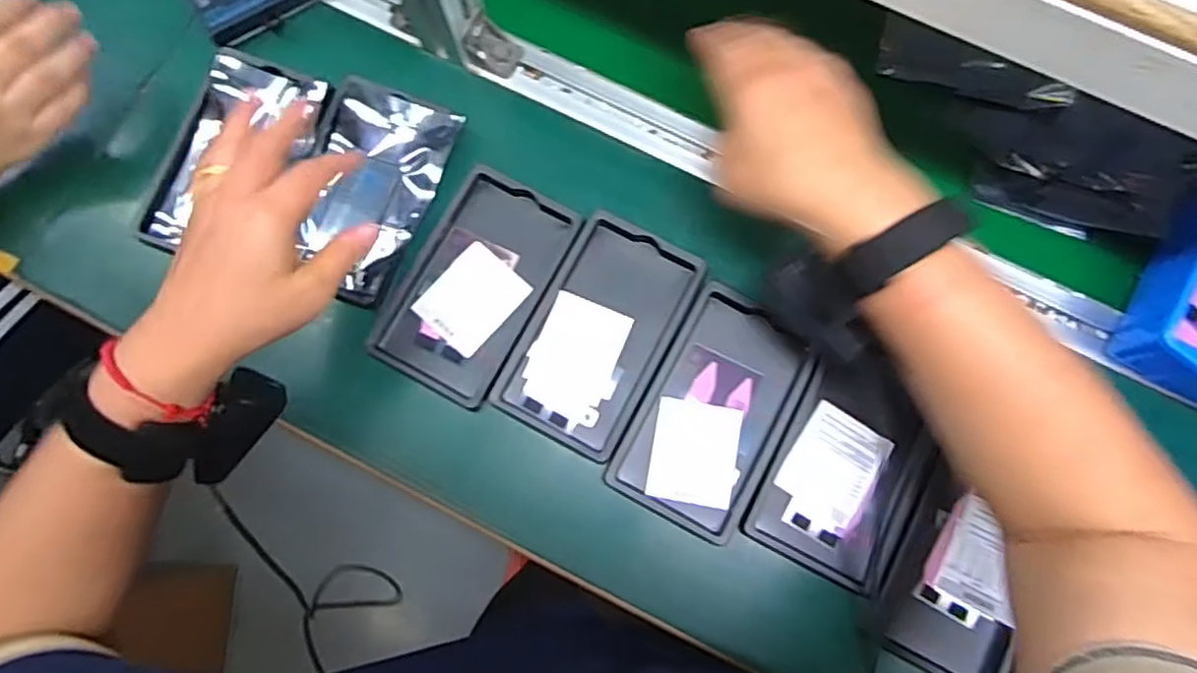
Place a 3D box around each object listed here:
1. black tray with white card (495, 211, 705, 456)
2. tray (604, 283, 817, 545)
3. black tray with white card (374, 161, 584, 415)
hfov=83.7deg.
[{"bbox_3d":[0.000,-0.002,0.478,0.092,0.024,0.159,28,79,6],"label":"black tray with white card"},{"bbox_3d":[0.080,0.052,0.465,0.093,0.019,0.156,27,78,5],"label":"tray"},{"bbox_3d":[-0.087,-0.037,0.484,0.094,0.018,0.158,29,79,6],"label":"black tray with white card"}]

